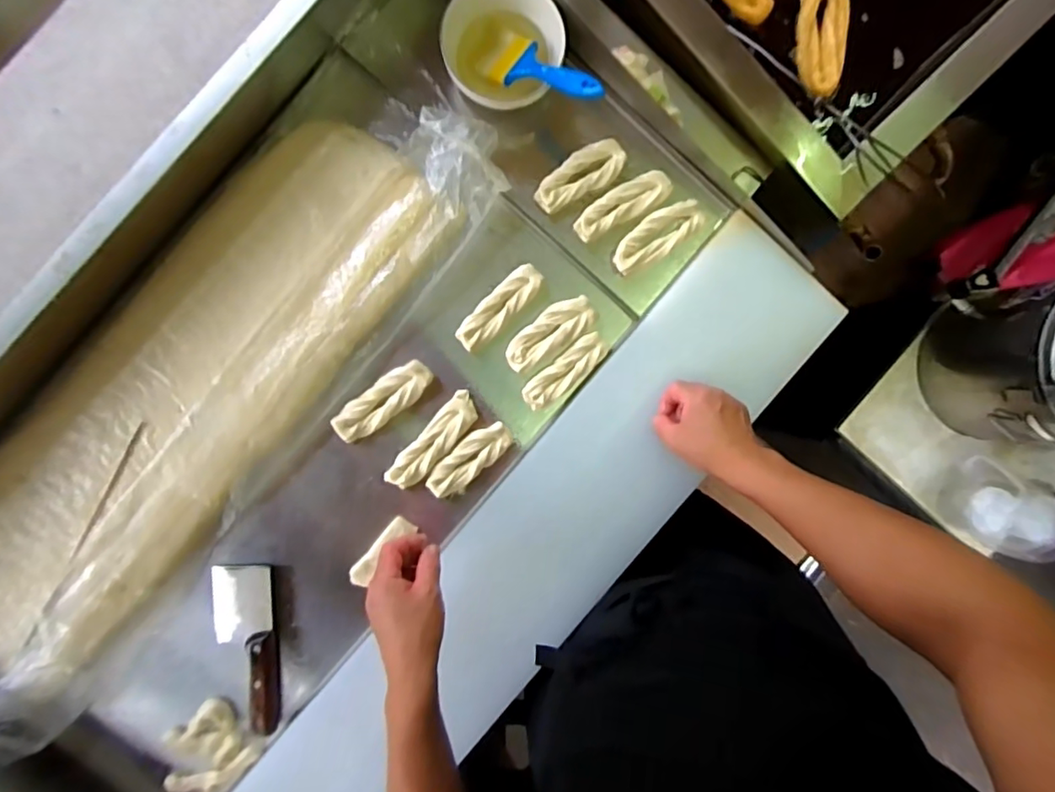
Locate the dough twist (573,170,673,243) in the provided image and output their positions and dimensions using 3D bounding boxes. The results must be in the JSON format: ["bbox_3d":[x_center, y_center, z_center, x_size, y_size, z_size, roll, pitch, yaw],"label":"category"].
[{"bbox_3d":[0.112,-0.230,0.683,0.127,0.030,0.043,-28,94,-7],"label":"dough twist"}]

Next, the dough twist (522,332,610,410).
[{"bbox_3d":[0.045,-0.028,0.684,0.115,0.030,0.040,-42,96,-6],"label":"dough twist"}]

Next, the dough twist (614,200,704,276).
[{"bbox_3d":[0.154,-0.192,0.678,0.120,0.018,0.048,-35,93,-1],"label":"dough twist"}]

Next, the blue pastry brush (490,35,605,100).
[{"bbox_3d":[0.022,-0.349,0.613,0.143,0.020,0.058,34,85,23],"label":"blue pastry brush"}]

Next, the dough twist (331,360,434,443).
[{"bbox_3d":[-0.170,0.006,0.671,0.126,0.031,0.045,-38,93,-1],"label":"dough twist"}]

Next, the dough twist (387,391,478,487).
[{"bbox_3d":[-0.112,0.055,0.679,0.040,0.030,0.136,40,90,-3],"label":"dough twist"}]

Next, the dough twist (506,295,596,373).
[{"bbox_3d":[0.027,-0.074,0.676,0.114,0.024,0.051,-40,93,-1],"label":"dough twist"}]

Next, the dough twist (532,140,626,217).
[{"bbox_3d":[0.060,-0.262,0.676,0.114,0.033,0.047,-31,95,-7],"label":"dough twist"}]

